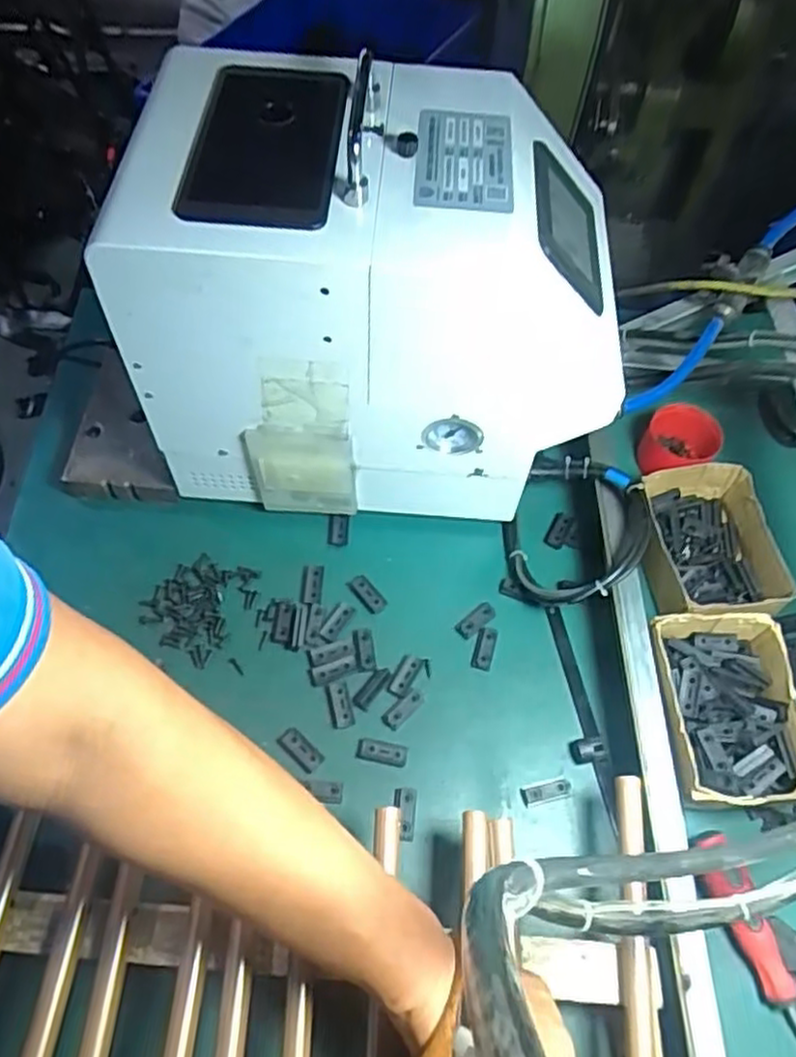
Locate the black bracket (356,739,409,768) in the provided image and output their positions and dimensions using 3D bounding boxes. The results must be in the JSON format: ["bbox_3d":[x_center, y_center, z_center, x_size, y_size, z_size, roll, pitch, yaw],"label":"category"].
[{"bbox_3d":[-0.012,0.170,0.548,0.038,0.004,0.016,10,60,3],"label":"black bracket"}]

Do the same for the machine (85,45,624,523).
[{"bbox_3d":[-0.010,-0.166,0.587,0.346,0.295,0.247,11,60,4],"label":"machine"}]

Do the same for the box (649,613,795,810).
[{"bbox_3d":[0.248,0.138,0.549,0.098,0.046,0.139,1,60,-2],"label":"box"}]

